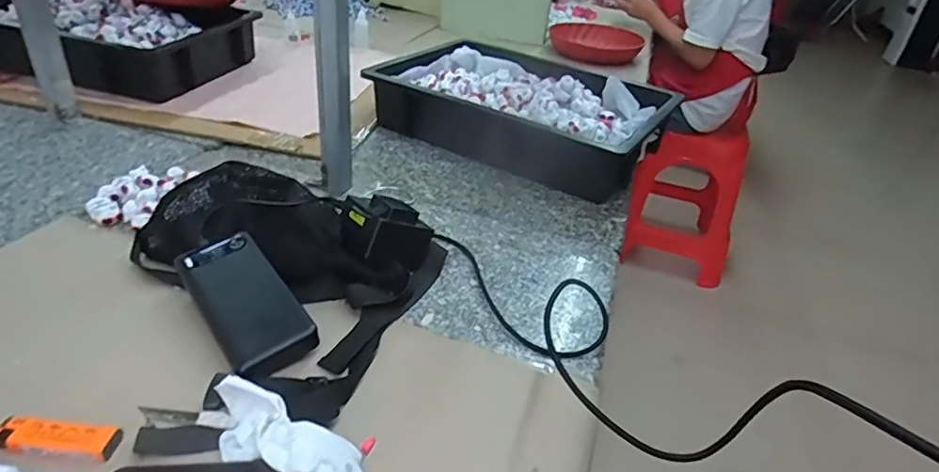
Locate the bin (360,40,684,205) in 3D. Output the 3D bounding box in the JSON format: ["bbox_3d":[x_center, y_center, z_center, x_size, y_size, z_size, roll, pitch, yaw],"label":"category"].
[{"bbox_3d":[0.080,-0.221,0.944,0.468,0.100,0.295,24,37,24],"label":"bin"}]

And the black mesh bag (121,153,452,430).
[{"bbox_3d":[-0.204,0.024,0.538,0.293,0.077,0.244,16,34,13],"label":"black mesh bag"}]

